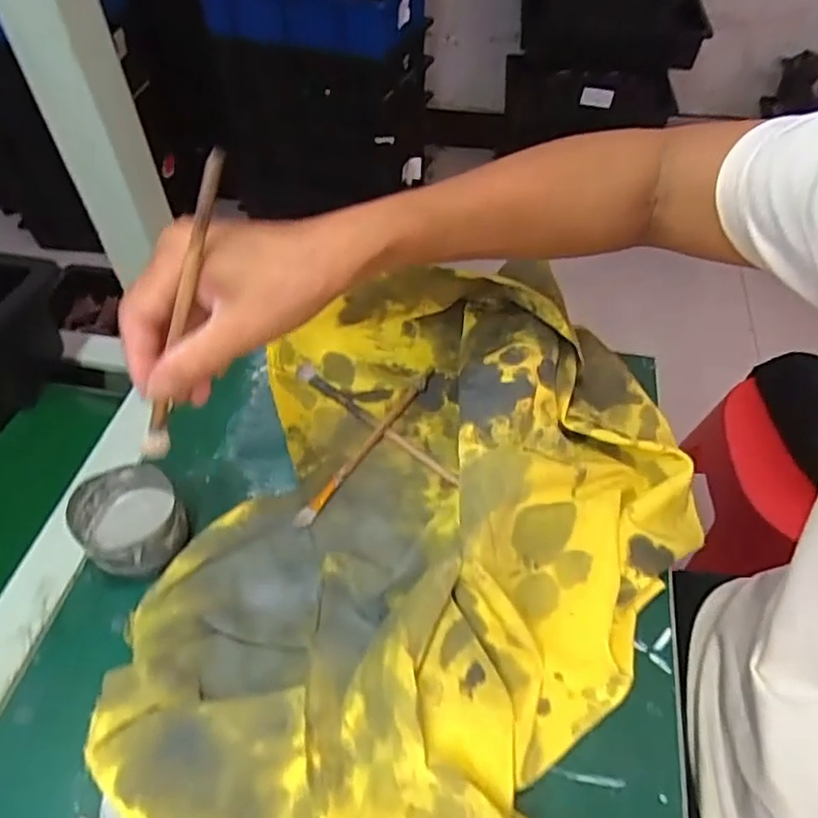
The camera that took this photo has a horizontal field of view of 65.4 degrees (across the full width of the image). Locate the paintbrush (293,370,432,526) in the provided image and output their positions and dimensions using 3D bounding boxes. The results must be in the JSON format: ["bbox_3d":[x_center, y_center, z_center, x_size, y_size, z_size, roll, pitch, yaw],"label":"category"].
[{"bbox_3d":[-0.031,0.027,0.495,0.013,0.016,0.167,29,56,21],"label":"paintbrush"}]

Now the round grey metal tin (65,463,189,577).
[{"bbox_3d":[-0.185,0.077,0.431,0.070,0.047,0.067,0,51,0],"label":"round grey metal tin"}]

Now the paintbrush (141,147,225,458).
[{"bbox_3d":[-0.109,-0.041,0.304,0.012,0.175,0.009,-4,46,-37],"label":"paintbrush"}]

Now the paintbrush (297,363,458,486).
[{"bbox_3d":[-0.028,0.009,0.514,0.170,0.009,0.014,33,58,24],"label":"paintbrush"}]

